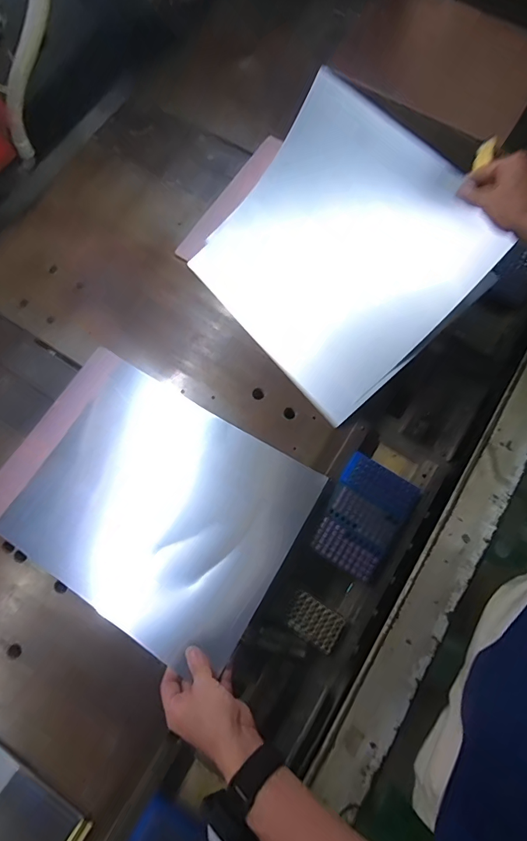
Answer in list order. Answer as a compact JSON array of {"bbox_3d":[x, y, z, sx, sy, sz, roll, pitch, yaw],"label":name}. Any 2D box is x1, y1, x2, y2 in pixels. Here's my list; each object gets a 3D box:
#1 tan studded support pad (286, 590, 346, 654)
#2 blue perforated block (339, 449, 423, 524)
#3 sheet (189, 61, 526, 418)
[{"bbox_3d":[0.073,0.293,0.601,0.080,0.035,0.052,33,78,8],"label":"tan studded support pad"},{"bbox_3d":[0.179,0.100,0.627,0.114,0.013,0.059,35,78,9],"label":"blue perforated block"},{"bbox_3d":[0.114,-0.265,0.660,0.386,0.068,0.360,48,116,11],"label":"sheet"}]

